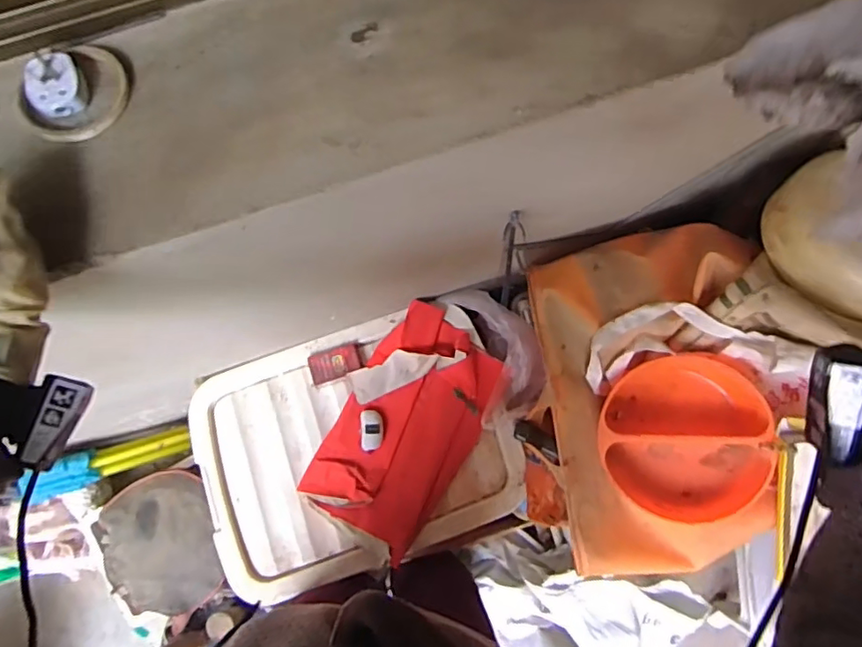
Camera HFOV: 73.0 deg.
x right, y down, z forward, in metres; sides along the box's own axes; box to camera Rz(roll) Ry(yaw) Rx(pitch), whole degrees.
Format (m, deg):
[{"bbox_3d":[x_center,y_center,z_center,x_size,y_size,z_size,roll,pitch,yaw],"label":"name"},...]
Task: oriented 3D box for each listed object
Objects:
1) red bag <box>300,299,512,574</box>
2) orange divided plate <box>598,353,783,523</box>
[{"bbox_3d":[-0.042,0.173,1.016,0.235,0.048,0.405,33,83,3],"label":"red bag"},{"bbox_3d":[0.403,0.179,0.919,0.247,0.069,0.242,-2,83,17],"label":"orange divided plate"}]

